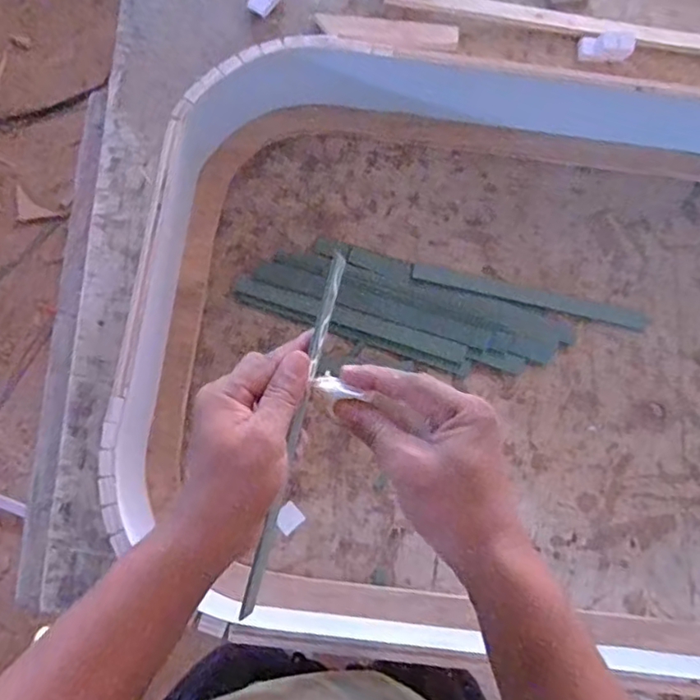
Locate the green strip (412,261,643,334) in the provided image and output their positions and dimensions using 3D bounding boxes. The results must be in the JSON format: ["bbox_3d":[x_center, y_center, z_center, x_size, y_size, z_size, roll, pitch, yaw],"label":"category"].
[{"bbox_3d":[0.191,-0.058,0.647,0.251,0.007,0.021,13,70,1],"label":"green strip"}]

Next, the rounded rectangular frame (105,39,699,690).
[{"bbox_3d":[0.153,-0.013,0.583,0.691,0.105,0.559,7,78,1],"label":"rounded rectangular frame"}]

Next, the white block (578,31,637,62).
[{"bbox_3d":[0.297,-0.351,0.703,0.063,0.019,0.027,-2,78,-1],"label":"white block"}]

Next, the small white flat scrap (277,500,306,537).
[{"bbox_3d":[-0.060,0.164,0.593,0.025,0.004,0.024,-41,81,-8],"label":"small white flat scrap"}]

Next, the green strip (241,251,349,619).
[{"bbox_3d":[-0.039,0.059,0.417,0.011,0.018,0.252,16,91,3],"label":"green strip"}]

